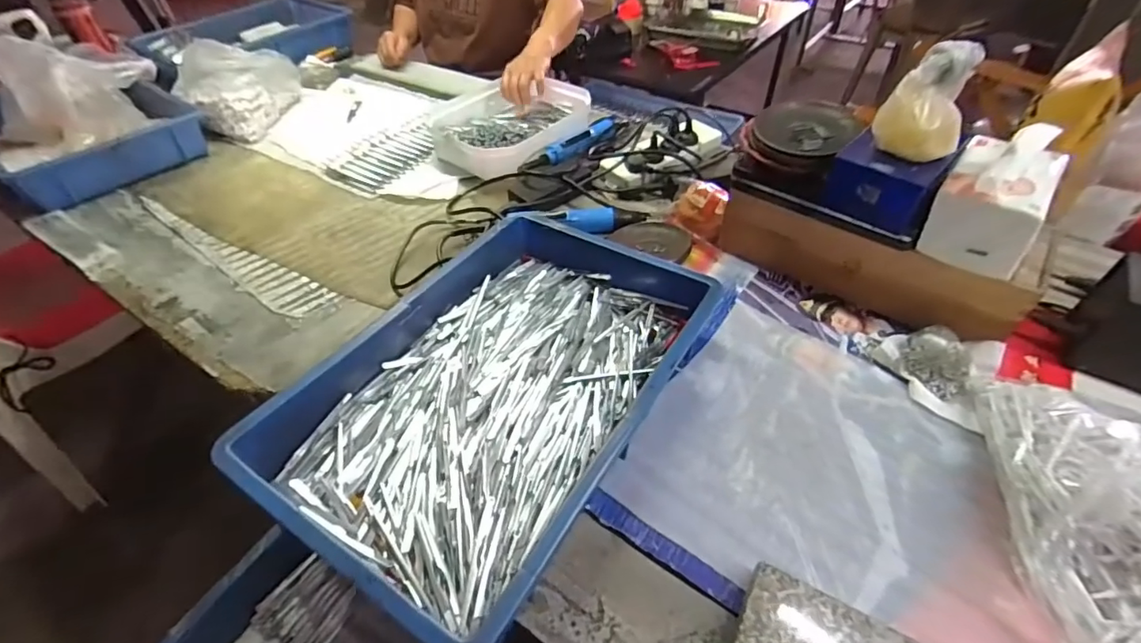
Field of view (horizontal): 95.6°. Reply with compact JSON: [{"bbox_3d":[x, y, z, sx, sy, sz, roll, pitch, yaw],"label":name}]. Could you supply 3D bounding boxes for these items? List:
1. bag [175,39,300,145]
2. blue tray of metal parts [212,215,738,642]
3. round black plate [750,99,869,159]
[{"bbox_3d":[-0.668,-0.462,1.014,0.167,0.127,0.209,5,45,6],"label":"bag"},{"bbox_3d":[-0.051,0.047,0.535,0.286,0.084,0.474,24,50,23],"label":"blue tray of metal parts"},{"bbox_3d":[0.275,-0.223,0.616,0.119,0.027,0.102,16,59,29],"label":"round black plate"}]

